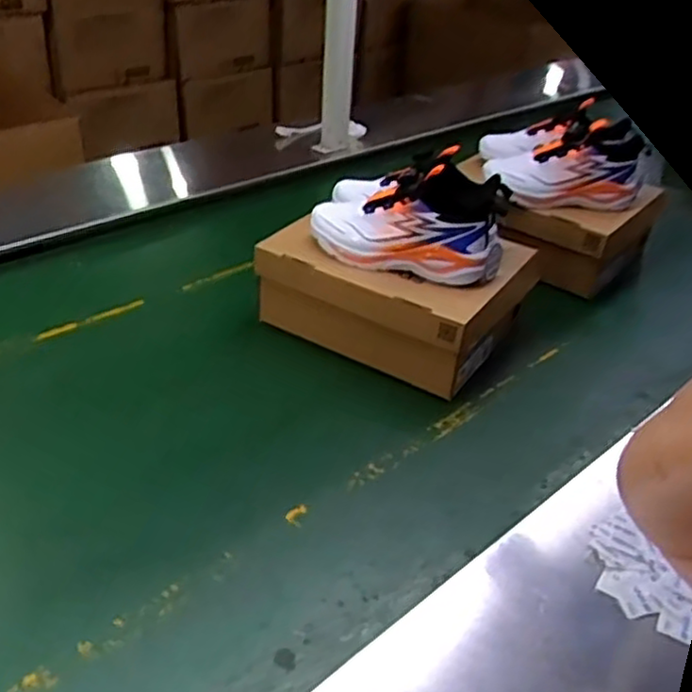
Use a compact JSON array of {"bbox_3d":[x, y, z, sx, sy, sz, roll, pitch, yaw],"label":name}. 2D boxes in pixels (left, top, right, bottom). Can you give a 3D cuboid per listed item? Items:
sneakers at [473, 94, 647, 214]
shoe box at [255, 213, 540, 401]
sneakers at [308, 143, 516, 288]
[{"bbox_3d":[0.340,-0.300,1.144,0.229,0.107,0.165,-4,36,-11],"label":"sneakers"},{"bbox_3d":[0.072,-0.085,0.991,0.300,0.128,0.246,26,41,27],"label":"shoe box"},{"bbox_3d":[0.080,-0.171,0.928,0.242,0.109,0.138,15,35,17],"label":"sneakers"}]

